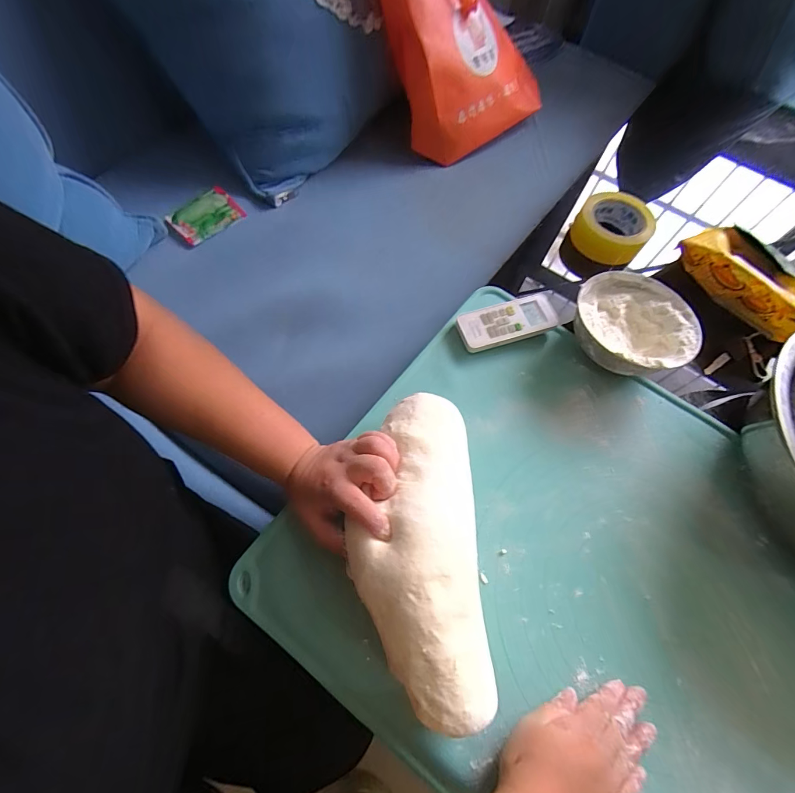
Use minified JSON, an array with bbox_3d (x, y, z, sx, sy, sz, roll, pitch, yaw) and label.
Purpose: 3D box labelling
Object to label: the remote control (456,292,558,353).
[{"bbox_3d":[0.145,-0.097,0.494,0.131,0.021,0.055,-15,67,-11],"label":"remote control"}]

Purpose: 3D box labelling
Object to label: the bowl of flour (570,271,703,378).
[{"bbox_3d":[0.294,-0.085,0.479,0.140,0.064,0.141,1,65,-3],"label":"bowl of flour"}]

